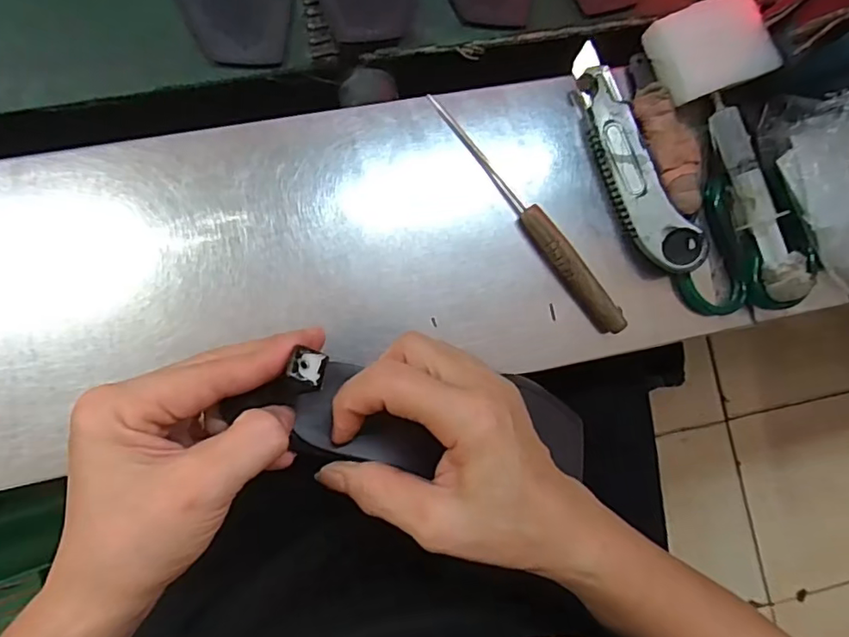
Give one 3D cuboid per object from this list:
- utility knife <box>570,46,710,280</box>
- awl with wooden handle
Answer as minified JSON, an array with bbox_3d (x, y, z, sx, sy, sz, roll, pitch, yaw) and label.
[{"bbox_3d":[0.135,-0.099,0.375,0.037,0.019,0.151,-28,86,23],"label":"utility knife"},{"bbox_3d":[0.069,-0.068,0.376,0.019,0.019,0.193,-40,91,-8],"label":"awl with wooden handle"}]

